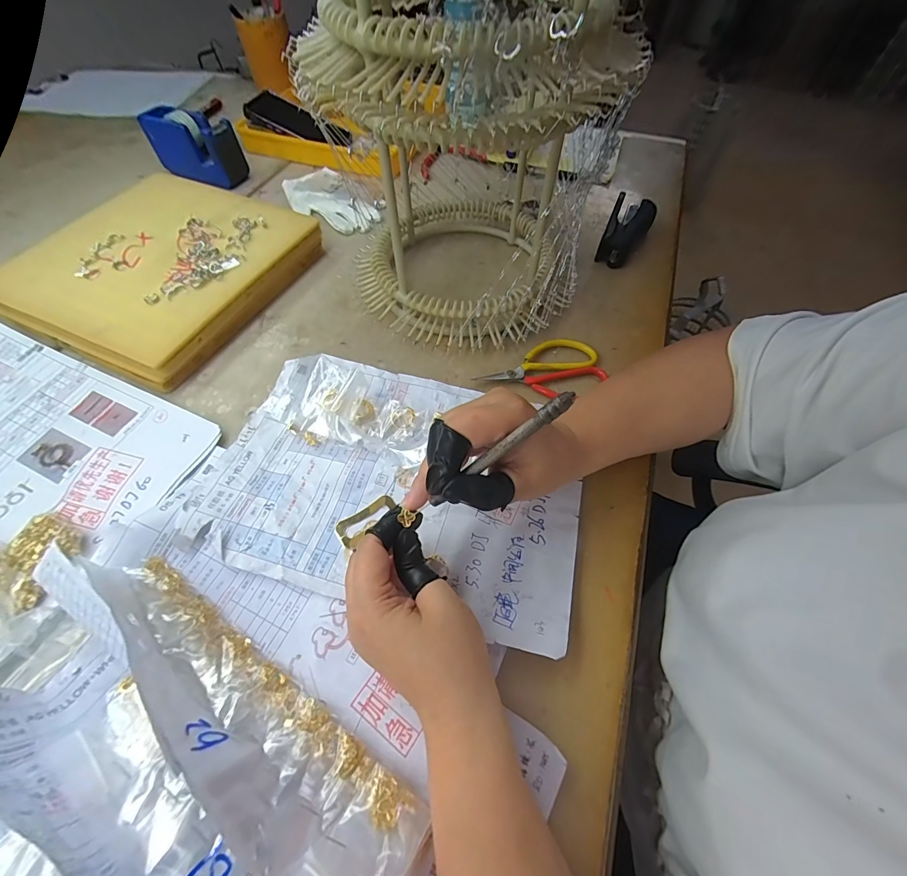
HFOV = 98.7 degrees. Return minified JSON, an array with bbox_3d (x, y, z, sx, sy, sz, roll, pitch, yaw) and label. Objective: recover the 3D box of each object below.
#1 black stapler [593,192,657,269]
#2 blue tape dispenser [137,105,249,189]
[{"bbox_3d":[0.216,-0.257,0.487,0.051,0.030,0.109,22,61,13],"label":"black stapler"},{"bbox_3d":[-0.370,-0.417,0.558,0.131,0.073,0.052,23,61,14],"label":"blue tape dispenser"}]

